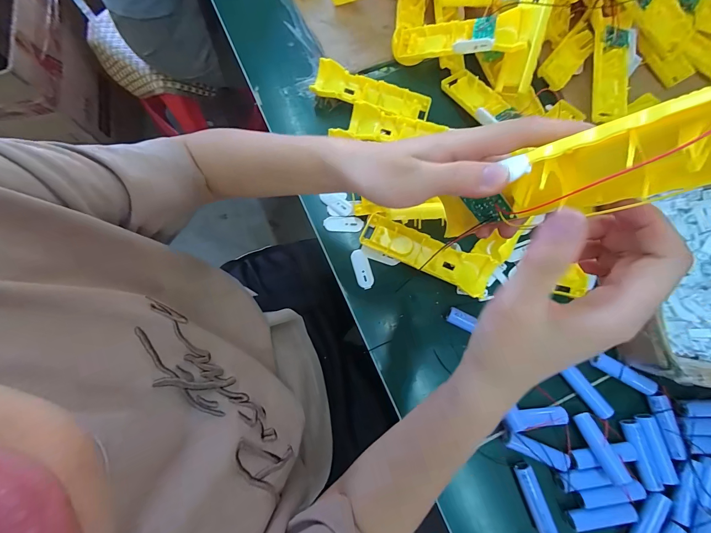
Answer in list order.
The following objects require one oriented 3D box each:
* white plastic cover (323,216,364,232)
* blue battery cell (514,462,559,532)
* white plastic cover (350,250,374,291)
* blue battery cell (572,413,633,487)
[{"bbox_3d":[-0.015,-0.055,0.411,0.051,0.005,0.020,0,76,-1],"label":"white plastic cover"},{"bbox_3d":[0.188,0.244,0.334,0.019,0.019,0.066,-17,77,-5],"label":"blue battery cell"},{"bbox_3d":[0.009,0.003,0.396,0.021,0.004,0.050,-15,77,-4],"label":"white plastic cover"},{"bbox_3d":[0.256,0.189,0.332,0.017,0.016,0.066,-17,59,-5],"label":"blue battery cell"}]

